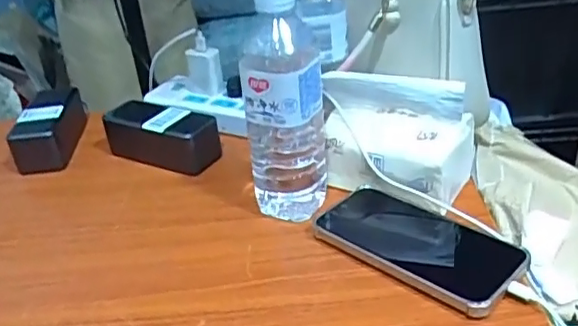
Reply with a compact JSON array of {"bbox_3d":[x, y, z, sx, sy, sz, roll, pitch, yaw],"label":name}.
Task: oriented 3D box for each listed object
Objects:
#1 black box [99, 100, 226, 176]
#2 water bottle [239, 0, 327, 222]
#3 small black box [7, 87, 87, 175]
[{"bbox_3d":[-0.140,-0.031,0.665,0.126,0.057,0.055,16,37,30],"label":"black box"},{"bbox_3d":[-0.004,-0.050,0.517,0.067,0.213,0.078,-5,31,-1],"label":"water bottle"},{"bbox_3d":[-0.275,-0.037,0.685,0.058,0.058,0.108,-4,31,1],"label":"small black box"}]

